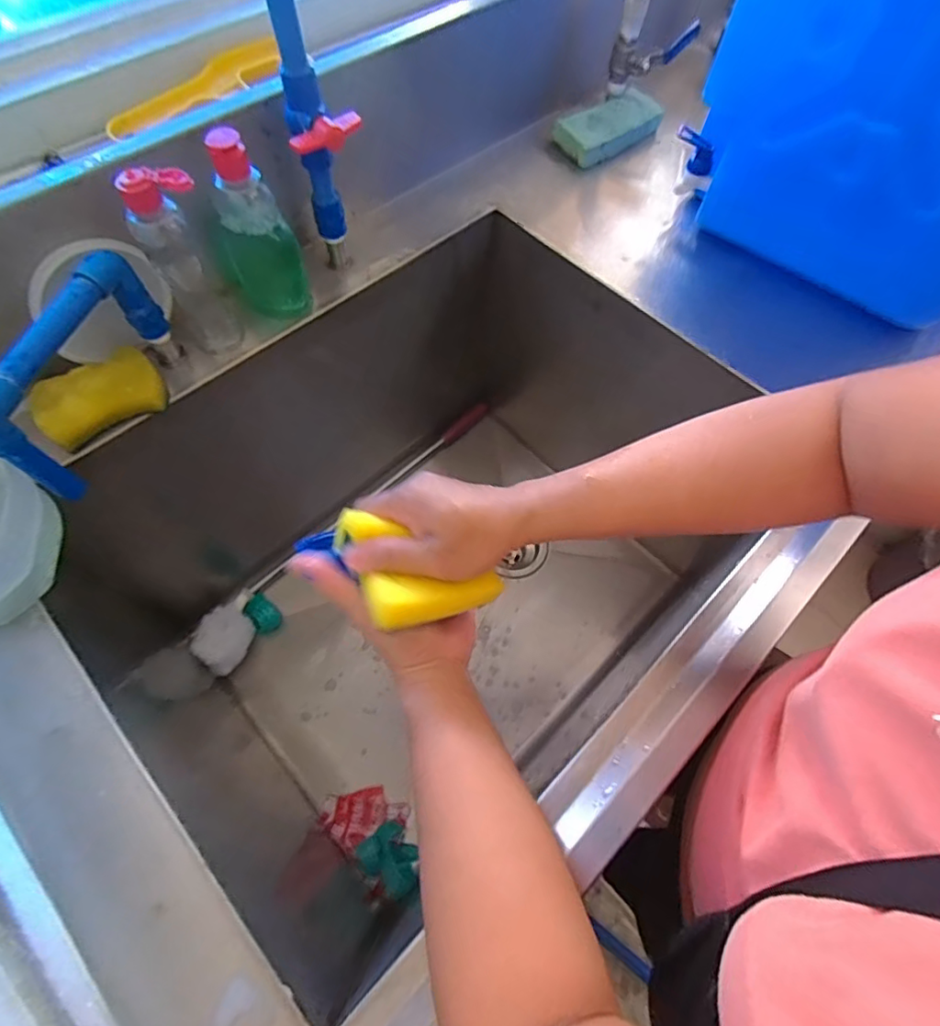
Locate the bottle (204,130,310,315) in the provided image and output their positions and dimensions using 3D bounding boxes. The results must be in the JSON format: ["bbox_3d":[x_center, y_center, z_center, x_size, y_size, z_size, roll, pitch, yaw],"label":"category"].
[{"bbox_3d":[-0.197,-0.257,0.493,0.069,0.163,0.050,-22,66,-13],"label":"bottle"}]

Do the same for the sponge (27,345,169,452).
[{"bbox_3d":[-0.329,-0.103,0.479,0.101,0.030,0.061,-32,69,-17],"label":"sponge"}]

